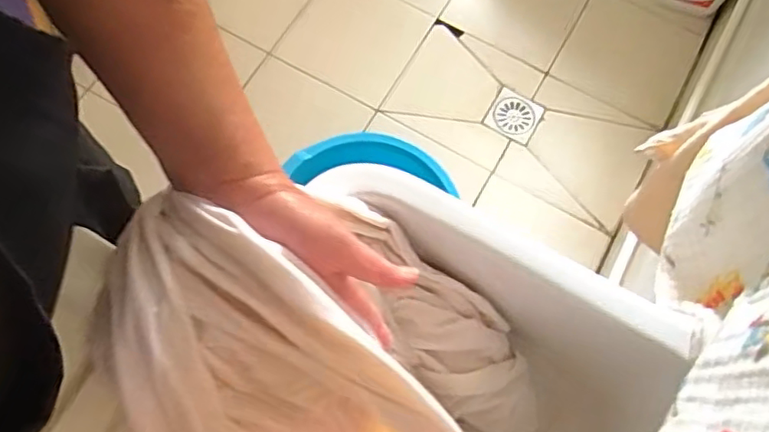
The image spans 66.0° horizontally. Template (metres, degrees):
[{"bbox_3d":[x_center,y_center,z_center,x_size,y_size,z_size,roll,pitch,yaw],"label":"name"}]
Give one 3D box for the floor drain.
[{"bbox_3d":[0.312,-0.241,1.427,0.118,0.013,0.118,30,73,7],"label":"floor drain"}]

